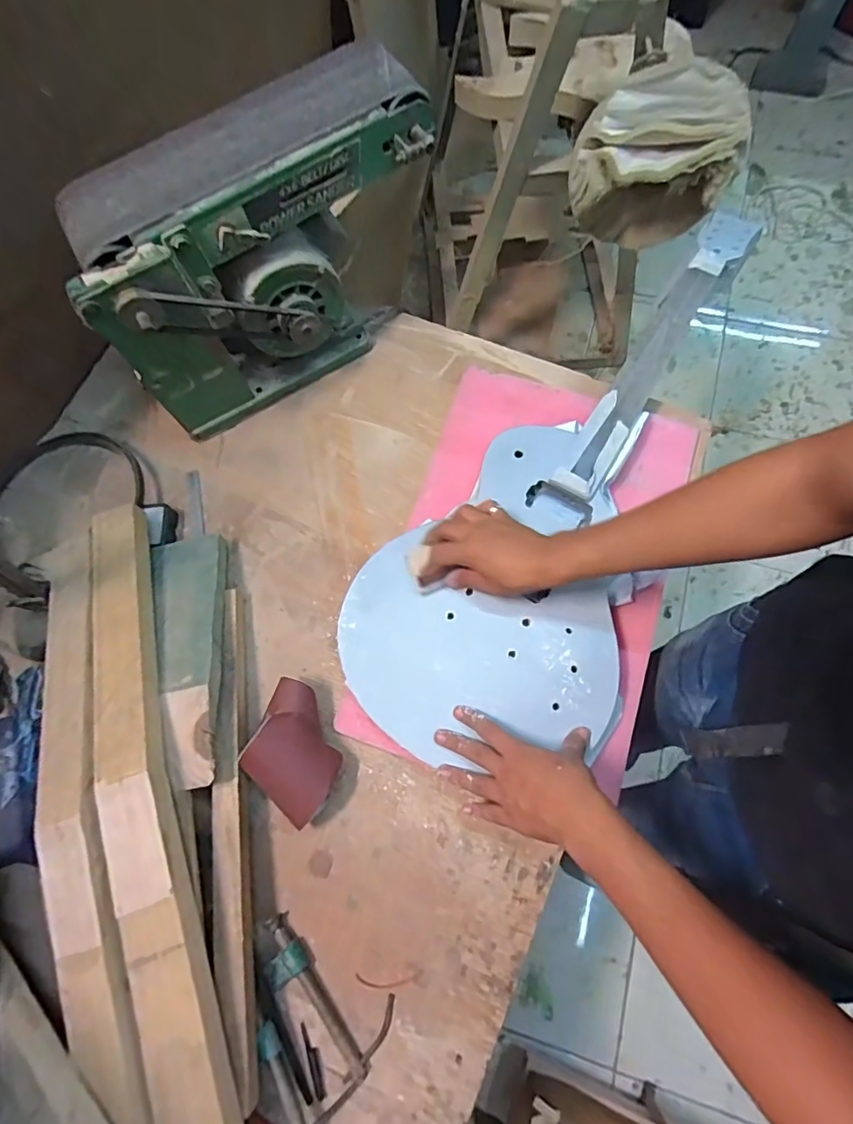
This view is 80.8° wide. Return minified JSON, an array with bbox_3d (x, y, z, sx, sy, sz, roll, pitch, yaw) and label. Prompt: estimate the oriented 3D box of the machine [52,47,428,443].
[{"bbox_3d":[-0.199,-0.371,0.644,0.410,0.284,0.153,-36,74,-9],"label":"machine"}]

